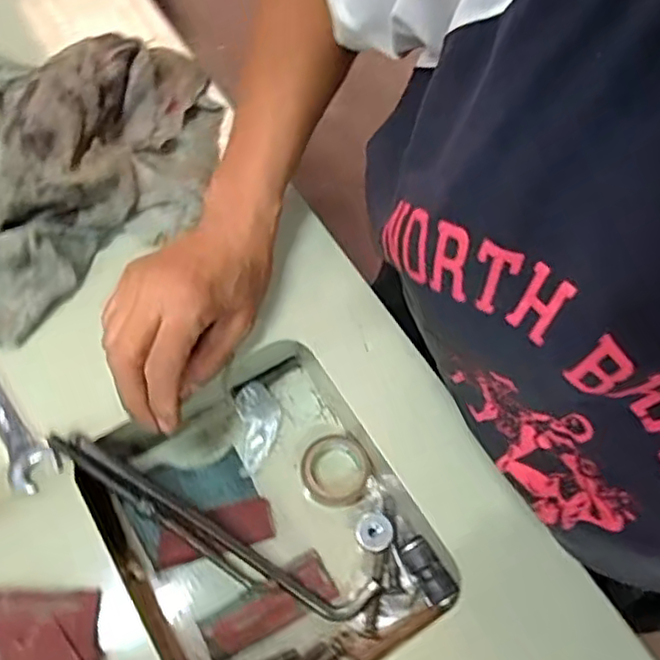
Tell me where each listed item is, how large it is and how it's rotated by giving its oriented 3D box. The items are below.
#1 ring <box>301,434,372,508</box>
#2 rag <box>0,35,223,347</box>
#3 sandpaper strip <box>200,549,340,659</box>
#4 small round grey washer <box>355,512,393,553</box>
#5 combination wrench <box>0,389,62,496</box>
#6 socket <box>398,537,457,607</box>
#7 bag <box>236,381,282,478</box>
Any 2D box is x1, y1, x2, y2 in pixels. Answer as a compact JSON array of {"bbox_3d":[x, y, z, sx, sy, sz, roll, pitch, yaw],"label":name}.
[{"bbox_3d":[0.003,0.091,0.437,0.044,0.017,0.047,1,64,-3],"label":"ring"},{"bbox_3d":[-0.195,-0.124,0.459,0.190,0.066,0.265,37,67,14],"label":"rag"},{"bbox_3d":[-0.038,0.168,0.404,0.081,0.006,0.030,-24,73,-16],"label":"sandpaper strip"},{"bbox_3d":[0.028,0.129,0.420,0.022,0.015,0.024,2,61,-3],"label":"small round grey washer"},{"bbox_3d":[-0.203,0.038,0.397,0.026,0.014,0.134,-32,70,-17],"label":"combination wrench"},{"bbox_3d":[0.060,0.149,0.409,0.019,0.016,0.042,-24,67,-14],"label":"socket"},{"bbox_3d":[-0.049,0.066,0.448,0.029,0.015,0.063,2,74,-2],"label":"bag"}]

